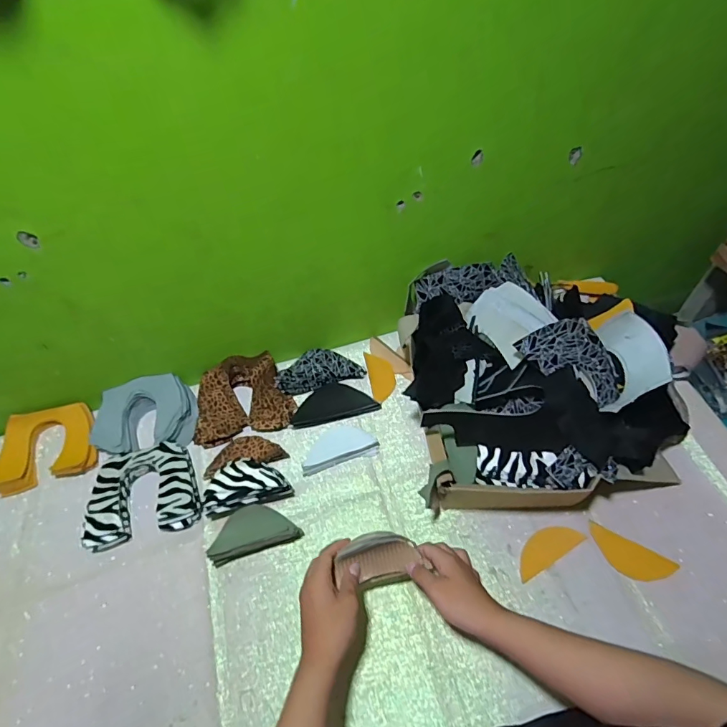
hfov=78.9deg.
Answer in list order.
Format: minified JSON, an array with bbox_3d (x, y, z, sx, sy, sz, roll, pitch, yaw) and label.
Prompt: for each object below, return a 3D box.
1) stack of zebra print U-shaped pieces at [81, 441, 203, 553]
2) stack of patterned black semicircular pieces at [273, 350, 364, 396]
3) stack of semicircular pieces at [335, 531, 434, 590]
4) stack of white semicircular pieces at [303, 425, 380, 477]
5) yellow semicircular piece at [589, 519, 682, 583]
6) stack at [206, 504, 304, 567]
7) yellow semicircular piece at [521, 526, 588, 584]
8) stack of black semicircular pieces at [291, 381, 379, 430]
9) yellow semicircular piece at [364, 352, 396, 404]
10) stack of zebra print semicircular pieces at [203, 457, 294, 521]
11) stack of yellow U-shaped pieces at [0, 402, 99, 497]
[{"bbox_3d":[-0.329,0.193,0.667,0.158,0.032,0.136,-14,54,-4],"label":"stack of zebra print U-shaped pieces"},{"bbox_3d":[-0.077,0.006,0.770,0.147,0.016,0.075,-12,53,-3],"label":"stack of patterned black semicircular pieces"},{"bbox_3d":[0.017,0.233,0.525,0.092,0.036,0.053,-12,55,-3],"label":"stack of semicircular pieces"},{"bbox_3d":[-0.040,0.129,0.687,0.119,0.033,0.051,-17,54,-7],"label":"stack of white semicircular pieces"},{"bbox_3d":[0.345,0.252,0.576,0.103,0.008,0.044,24,59,21],"label":"yellow semicircular piece"},{"bbox_3d":[-0.152,0.233,0.615,0.125,0.044,0.056,-16,54,-6],"label":"stack"},{"bbox_3d":[0.243,0.244,0.588,0.100,0.008,0.040,-27,56,-14],"label":"yellow semicircular piece"},{"bbox_3d":[-0.052,0.056,0.730,0.140,0.032,0.067,-15,54,-5],"label":"stack of black semicircular pieces"},{"bbox_3d":[0.032,0.021,0.771,0.043,0.009,0.098,-12,62,-4],"label":"yellow semicircular piece"},{"bbox_3d":[-0.172,0.179,0.643,0.121,0.058,0.061,-16,54,-6],"label":"stack of zebra print semicircular pieces"},{"bbox_3d":[-0.522,0.135,0.726,0.159,0.029,0.126,-16,54,-6],"label":"stack of yellow U-shaped pieces"}]

